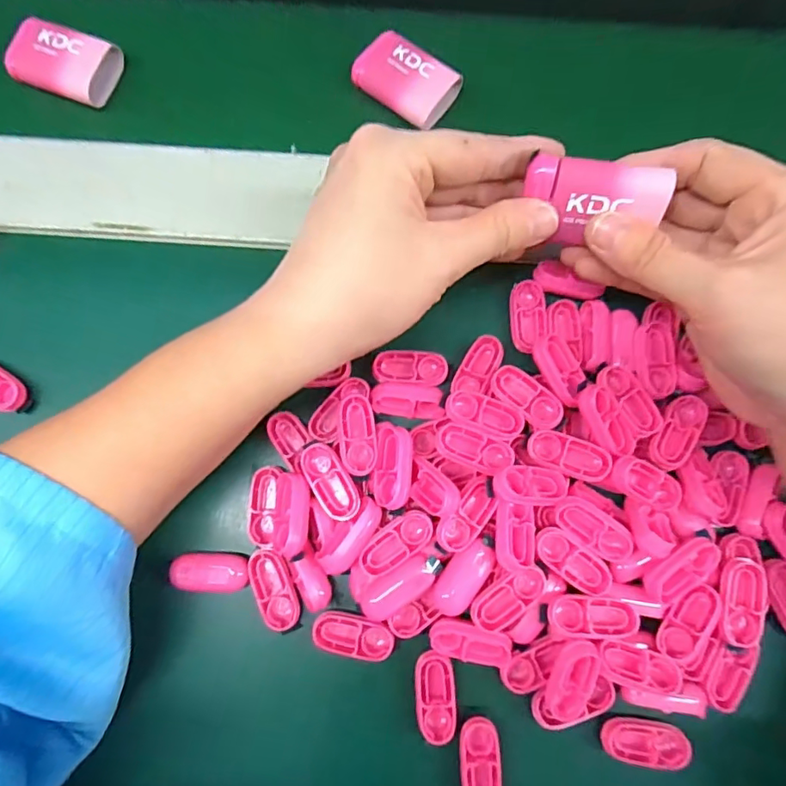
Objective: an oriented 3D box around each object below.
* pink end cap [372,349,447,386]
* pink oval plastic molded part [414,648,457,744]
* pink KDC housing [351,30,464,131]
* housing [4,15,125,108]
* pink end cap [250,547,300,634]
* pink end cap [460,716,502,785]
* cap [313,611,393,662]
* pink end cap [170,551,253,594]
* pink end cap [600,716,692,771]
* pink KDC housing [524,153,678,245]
[{"bbox_3d":[0.008,-0.012,0.241,0.033,0.004,0.015,5,79,0],"label":"pink end cap"},{"bbox_3d":[0.018,0.126,0.219,0.016,0.004,0.034,-4,79,-2],"label":"pink oval plastic molded part"},{"bbox_3d":[0.006,-0.163,0.277,0.050,0.014,0.034,37,80,6],"label":"pink KDC housing"},{"bbox_3d":[-0.171,-0.171,0.274,0.047,0.017,0.035,20,79,3],"label":"housing"},{"bbox_3d":[-0.050,0.084,0.226,0.015,0.008,0.034,-20,80,-5],"label":"pink end cap"},{"bbox_3d":[0.036,0.152,0.214,0.015,0.004,0.035,-5,79,-2],"label":"pink end cap"},{"bbox_3d":[-0.017,0.102,0.223,0.033,0.006,0.016,14,79,2],"label":"cap"},{"bbox_3d":[-0.077,0.077,0.227,0.032,0.010,0.015,4,79,0],"label":"pink end cap"},{"bbox_3d":[0.104,0.144,0.217,0.034,0.004,0.016,9,79,1],"label":"pink end cap"},{"bbox_3d":[0.077,-0.075,0.207,0.048,0.016,0.029,11,121,6],"label":"pink KDC housing"}]

